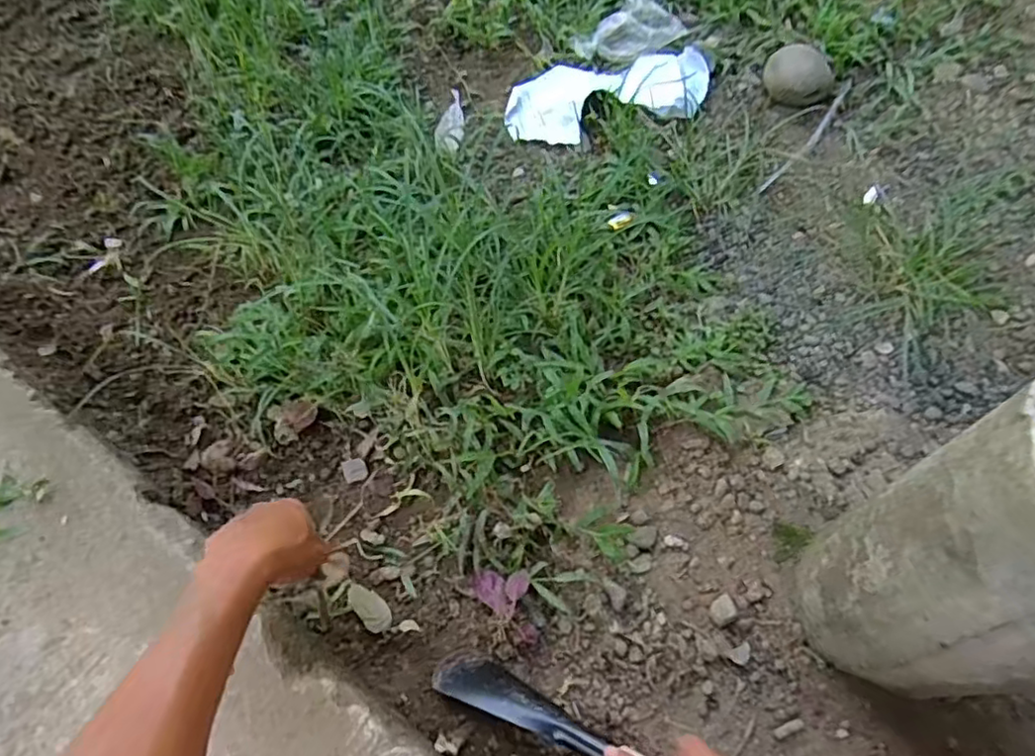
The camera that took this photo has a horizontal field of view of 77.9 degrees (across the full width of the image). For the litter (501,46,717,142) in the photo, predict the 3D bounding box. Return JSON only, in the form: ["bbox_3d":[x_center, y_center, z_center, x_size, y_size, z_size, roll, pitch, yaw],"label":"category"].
[{"bbox_3d":[0.121,-0.380,0.857,0.279,0.054,0.124,-9,61,6],"label":"litter"}]

